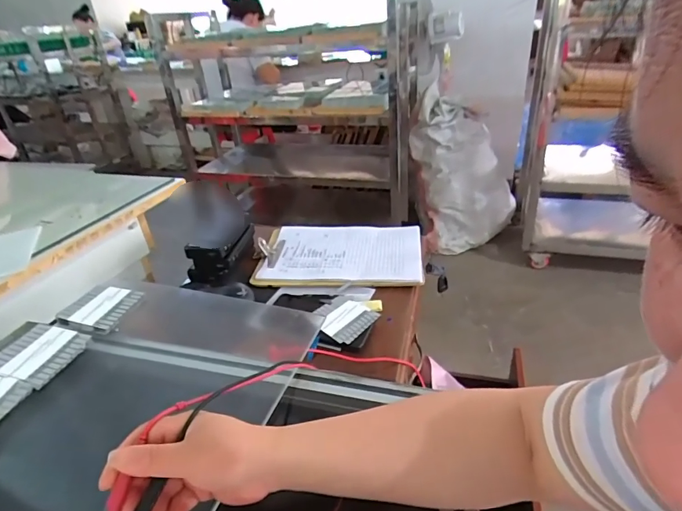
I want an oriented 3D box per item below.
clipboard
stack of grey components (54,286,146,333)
[{"bbox_3d":[0.000,-0.007,0.831,0.310,0.023,0.228,-3,31,4],"label":"clipboard"},{"bbox_3d":[-0.314,0.068,0.559,0.069,0.018,0.078,4,32,15],"label":"stack of grey components"}]

